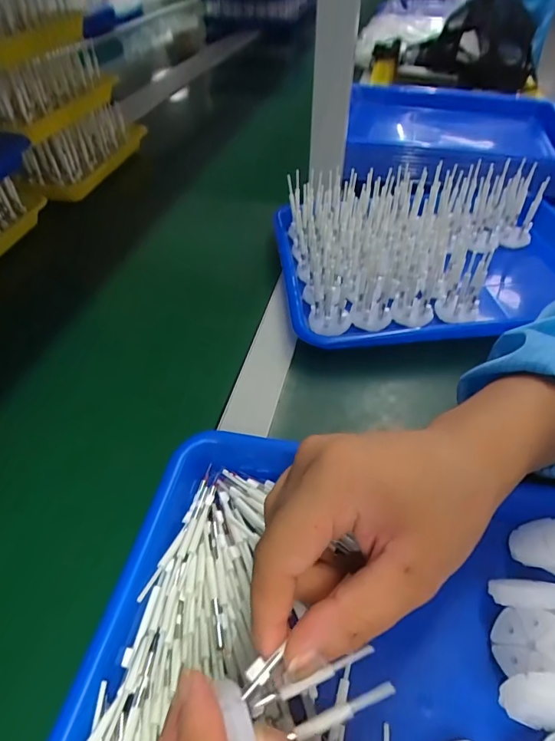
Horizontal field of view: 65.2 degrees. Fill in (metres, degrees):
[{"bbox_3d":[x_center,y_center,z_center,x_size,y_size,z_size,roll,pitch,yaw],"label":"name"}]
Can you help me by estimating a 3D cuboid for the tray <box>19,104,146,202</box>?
[{"bbox_3d":[-0.277,-0.322,0.625,0.067,0.070,0.214,15,49,14],"label":"tray"}]

